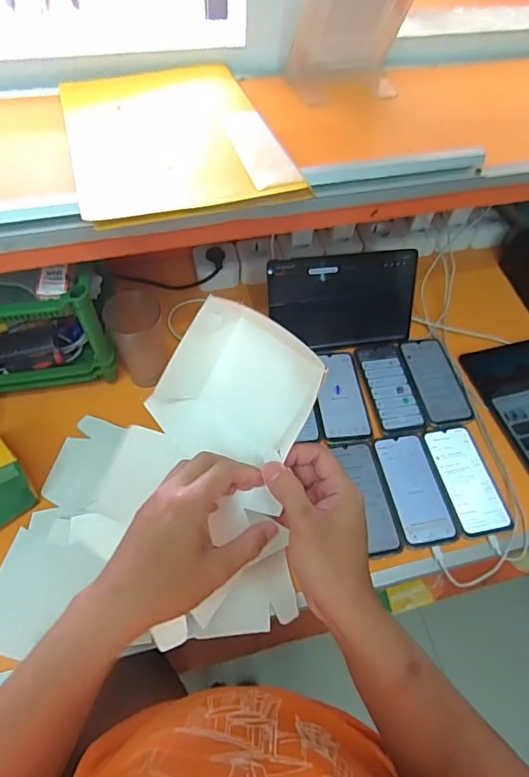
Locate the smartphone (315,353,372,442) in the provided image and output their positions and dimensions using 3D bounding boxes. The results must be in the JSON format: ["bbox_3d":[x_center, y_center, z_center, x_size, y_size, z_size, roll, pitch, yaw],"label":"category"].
[{"bbox_3d":[0.123,0.010,0.787,0.073,0.010,0.163,-3,57,-6],"label":"smartphone"}]

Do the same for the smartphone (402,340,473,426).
[{"bbox_3d":[0.293,-0.014,0.818,0.088,0.015,0.167,-6,58,-8],"label":"smartphone"}]

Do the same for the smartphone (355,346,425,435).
[{"bbox_3d":[0.209,-0.003,0.798,0.079,0.007,0.163,-6,58,-8],"label":"smartphone"}]

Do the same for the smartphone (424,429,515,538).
[{"bbox_3d":[0.305,0.133,0.718,0.082,0.005,0.166,-6,58,-8],"label":"smartphone"}]

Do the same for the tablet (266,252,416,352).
[{"bbox_3d":[0.132,-0.142,0.799,0.246,0.157,0.011,-7,25,-7],"label":"tablet"}]

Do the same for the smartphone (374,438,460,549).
[{"bbox_3d":[0.220,0.146,0.705,0.078,0.009,0.166,-7,58,-9],"label":"smartphone"}]

